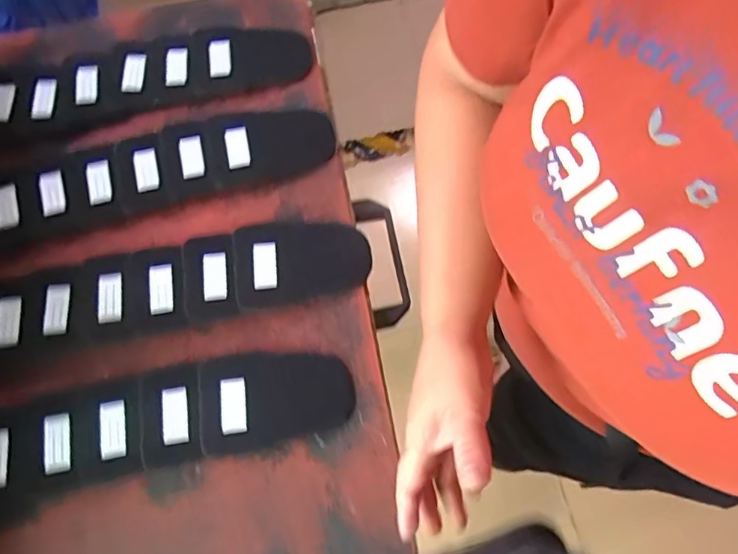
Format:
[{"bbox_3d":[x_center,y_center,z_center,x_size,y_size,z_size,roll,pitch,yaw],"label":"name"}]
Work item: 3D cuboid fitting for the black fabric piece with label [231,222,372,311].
[{"bbox_3d":[-0.065,-0.019,0.521,0.129,0.019,0.082,-11,74,-4],"label":"black fabric piece with label"}]

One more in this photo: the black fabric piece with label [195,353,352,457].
[{"bbox_3d":[-0.082,0.105,0.481,0.131,0.016,0.081,-11,74,-4],"label":"black fabric piece with label"}]

